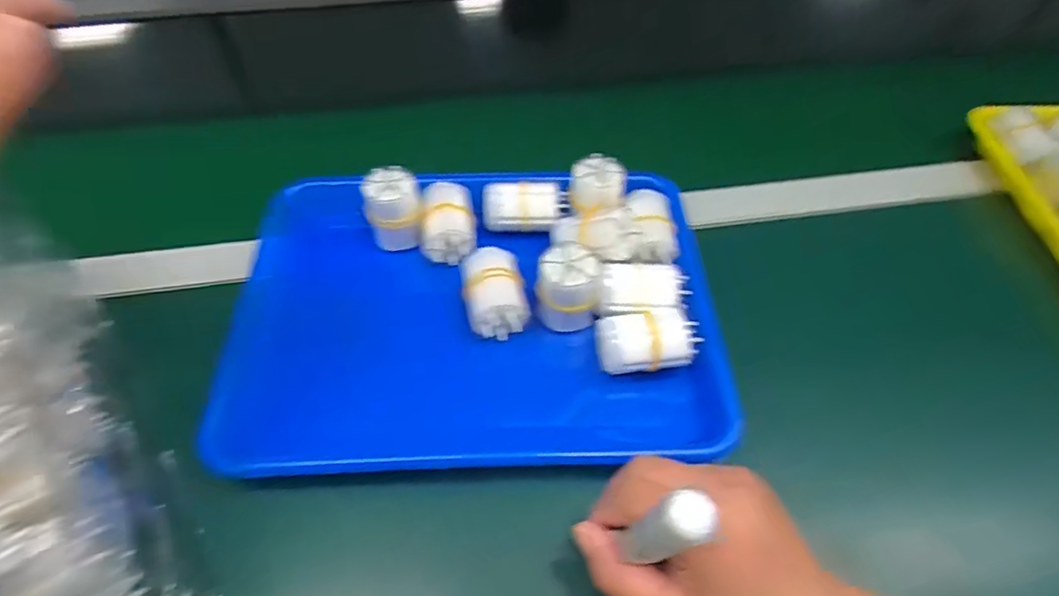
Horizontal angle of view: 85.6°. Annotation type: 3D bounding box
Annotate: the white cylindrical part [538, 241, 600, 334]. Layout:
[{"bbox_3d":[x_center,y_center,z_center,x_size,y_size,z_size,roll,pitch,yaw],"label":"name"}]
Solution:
[{"bbox_3d":[0.027,-0.008,0.400,0.042,0.054,0.035,0,53,-2],"label":"white cylindrical part"}]

